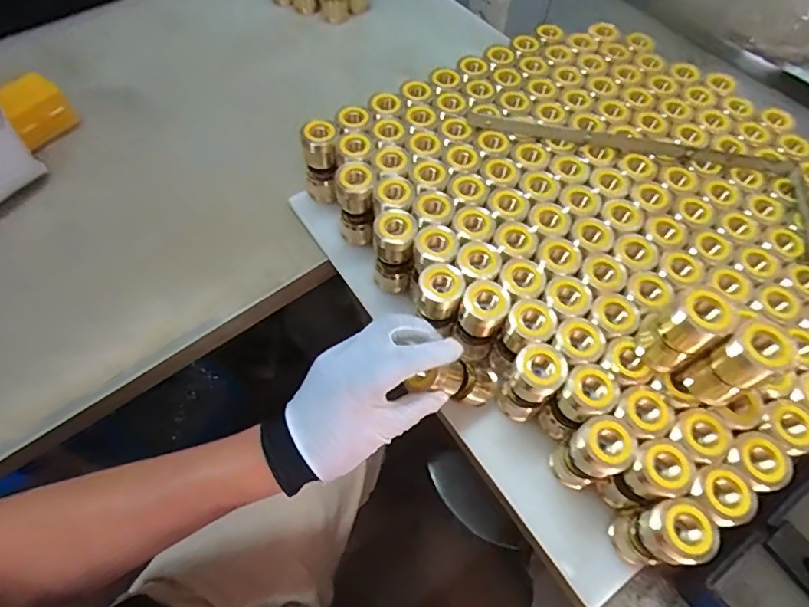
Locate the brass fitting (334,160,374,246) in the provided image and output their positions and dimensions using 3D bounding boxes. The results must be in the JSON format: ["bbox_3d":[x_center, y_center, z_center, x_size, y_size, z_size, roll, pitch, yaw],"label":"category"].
[{"bbox_3d":[-0.052,-0.103,0.523,0.040,0.101,0.044,-5,59,-6],"label":"brass fitting"}]

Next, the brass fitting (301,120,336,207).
[{"bbox_3d":[-0.093,-0.153,0.549,0.035,0.095,0.038,-5,59,-6],"label":"brass fitting"}]

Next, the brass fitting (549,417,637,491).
[{"bbox_3d":[0.150,0.128,0.405,0.034,0.102,0.040,-27,64,-18],"label":"brass fitting"}]

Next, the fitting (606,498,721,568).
[{"bbox_3d":[0.195,0.180,0.381,0.045,0.100,0.045,1,59,-2],"label":"fitting"}]

